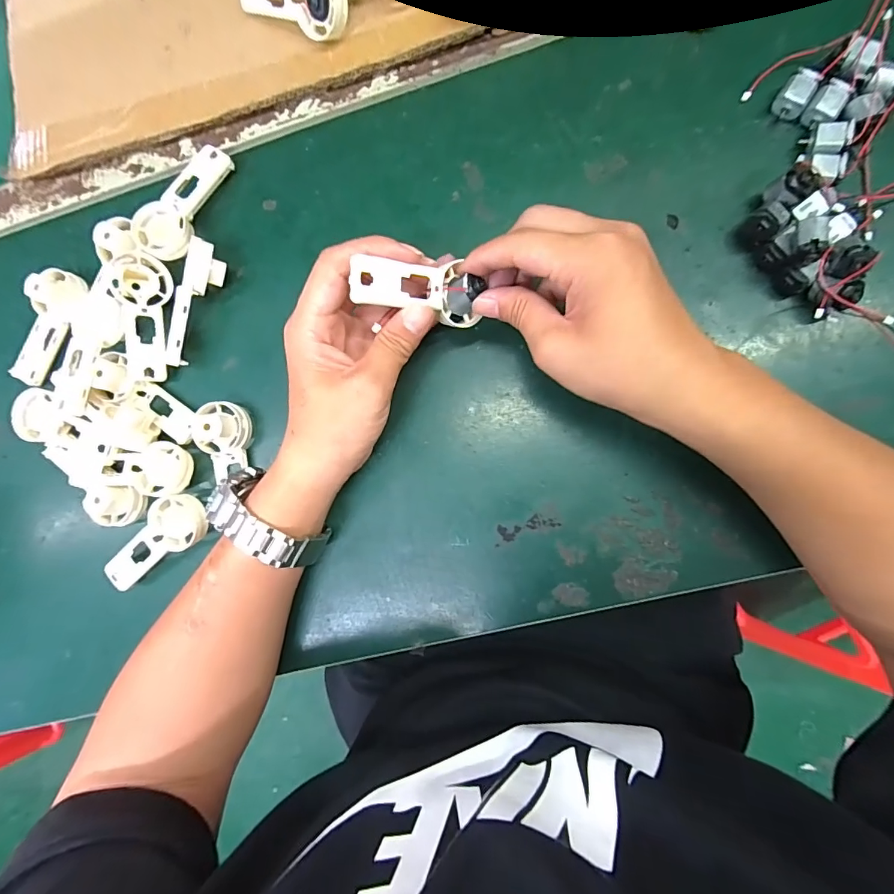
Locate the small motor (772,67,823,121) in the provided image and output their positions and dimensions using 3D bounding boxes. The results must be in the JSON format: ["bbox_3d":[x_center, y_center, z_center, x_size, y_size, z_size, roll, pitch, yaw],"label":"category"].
[{"bbox_3d":[0.225,-0.228,0.285,0.019,0.014,0.022,31,92,8],"label":"small motor"}]

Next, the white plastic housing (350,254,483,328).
[{"bbox_3d":[-0.014,-0.094,0.257,0.019,0.085,0.033,-8,85,52],"label":"white plastic housing"}]

